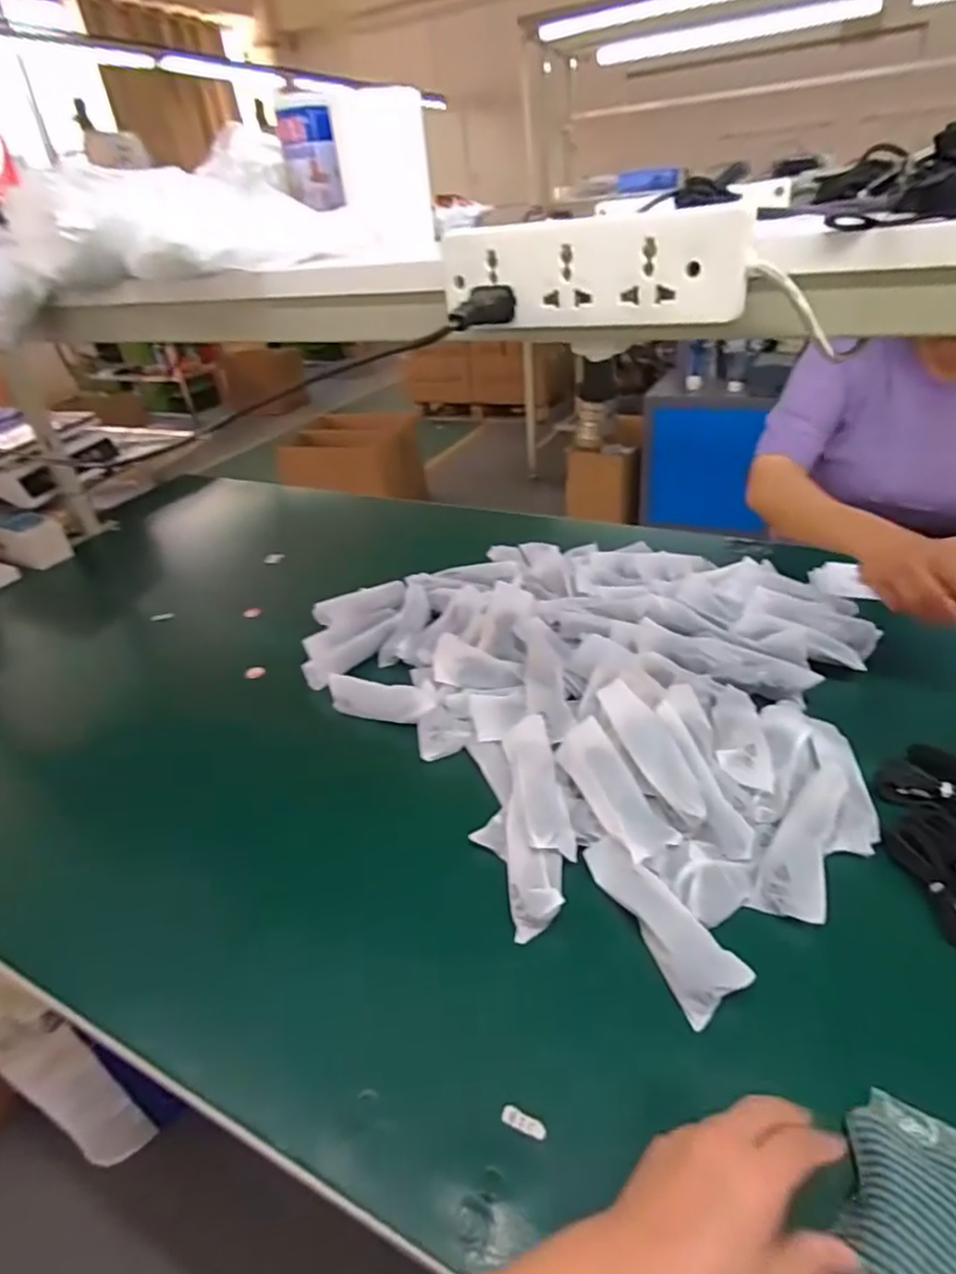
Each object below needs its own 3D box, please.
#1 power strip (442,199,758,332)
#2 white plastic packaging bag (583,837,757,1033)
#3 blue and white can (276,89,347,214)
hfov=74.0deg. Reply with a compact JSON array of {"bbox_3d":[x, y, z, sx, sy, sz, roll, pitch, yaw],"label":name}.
[{"bbox_3d":[0.059,-0.200,0.348,0.169,0.052,0.024,14,39,27],"label":"power strip"},{"bbox_3d":[0.146,0.228,0.517,0.045,0.034,0.152,-19,36,-18],"label":"white plastic packaging bag"},{"bbox_3d":[-0.160,-0.458,0.602,0.050,0.088,0.049,-13,34,-10],"label":"blue and white can"}]

